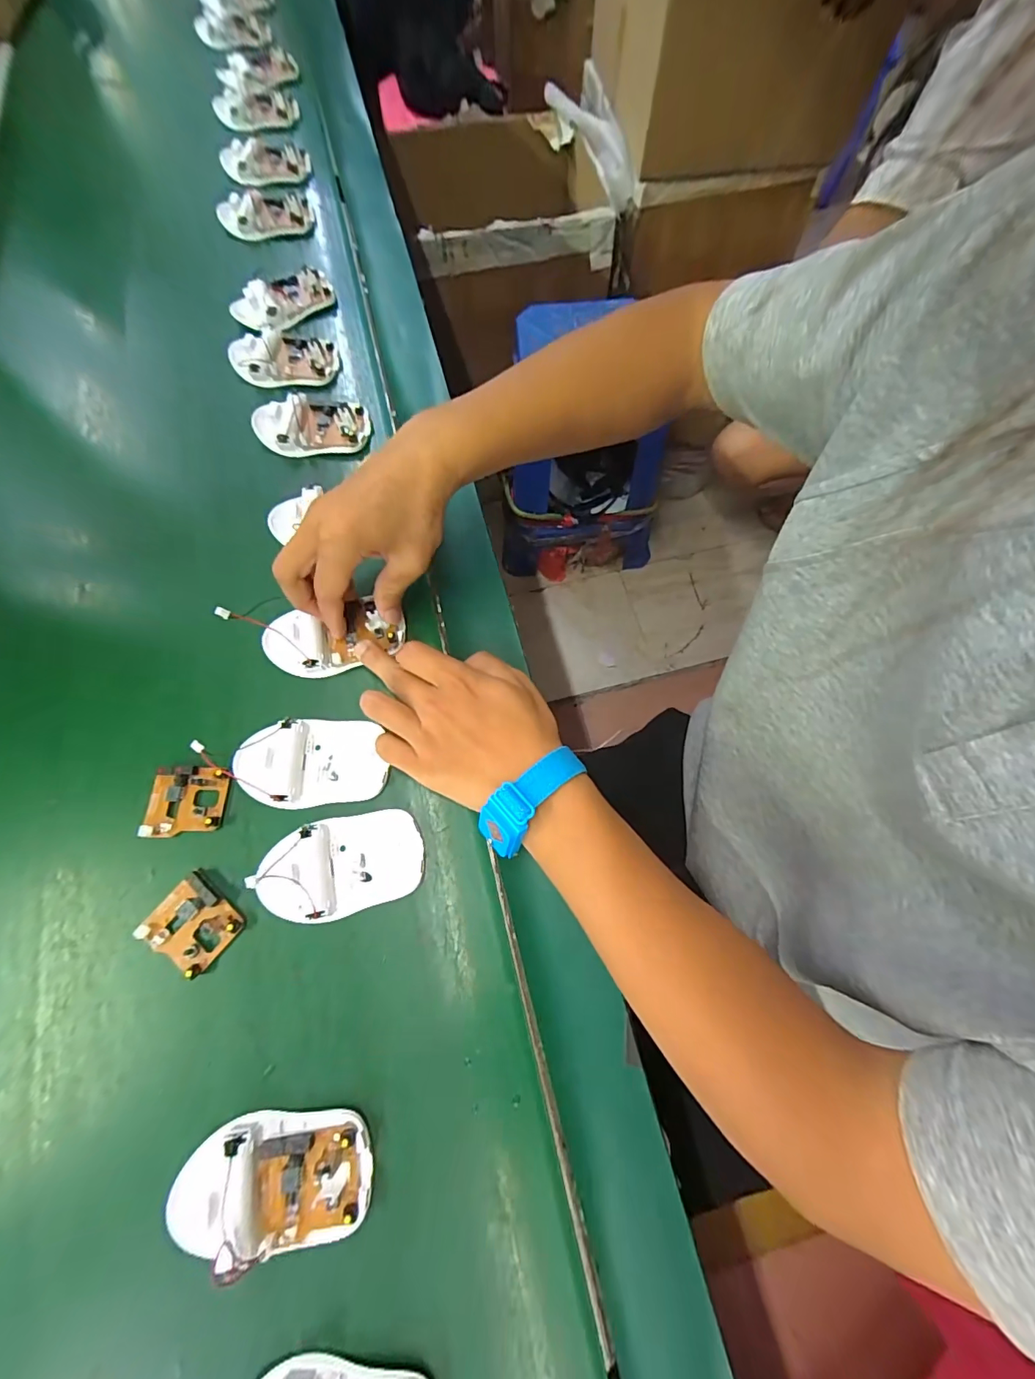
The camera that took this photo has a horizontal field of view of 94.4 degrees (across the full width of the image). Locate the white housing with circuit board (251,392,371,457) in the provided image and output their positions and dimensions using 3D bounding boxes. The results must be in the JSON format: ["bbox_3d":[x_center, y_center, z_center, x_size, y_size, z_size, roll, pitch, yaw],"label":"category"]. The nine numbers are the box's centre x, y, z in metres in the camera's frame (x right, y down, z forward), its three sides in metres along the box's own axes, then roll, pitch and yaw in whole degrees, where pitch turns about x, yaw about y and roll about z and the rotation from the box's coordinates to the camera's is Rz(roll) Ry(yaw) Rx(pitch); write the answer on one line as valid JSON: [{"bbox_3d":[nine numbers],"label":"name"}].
[{"bbox_3d":[-0.178,-0.232,0.412,0.096,0.027,0.053,-1,71,1],"label":"white housing with circuit board"}]

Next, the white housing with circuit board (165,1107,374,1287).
[{"bbox_3d":[-0.127,0.254,0.245,0.099,0.020,0.054,-7,71,-1],"label":"white housing with circuit board"}]

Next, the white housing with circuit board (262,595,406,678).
[{"bbox_3d":[-0.132,-0.039,0.344,0.097,0.021,0.049,-12,71,-6],"label":"white housing with circuit board"}]

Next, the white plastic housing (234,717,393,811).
[{"bbox_3d":[-0.134,0.046,0.314,0.089,0.019,0.057,-2,71,1],"label":"white plastic housing"}]

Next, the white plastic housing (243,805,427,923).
[{"bbox_3d":[-0.109,0.107,0.293,0.096,0.018,0.057,-11,71,-2],"label":"white plastic housing"}]

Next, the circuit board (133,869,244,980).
[{"bbox_3d":[-0.197,0.144,0.290,0.049,0.010,0.045,39,76,13],"label":"circuit board"}]

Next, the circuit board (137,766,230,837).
[{"bbox_3d":[-0.218,0.073,0.315,0.048,0.010,0.044,0,71,1],"label":"circuit board"}]

